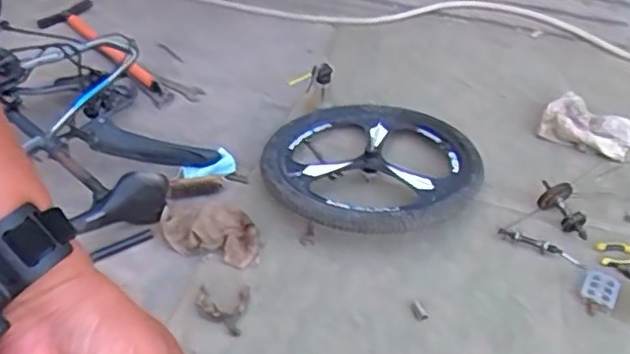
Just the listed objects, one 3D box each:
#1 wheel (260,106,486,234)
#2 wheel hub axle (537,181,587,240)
[{"bbox_3d":[0.140,-0.035,1.617,0.534,0.102,0.494,1,41,0],"label":"wheel"},{"bbox_3d":[0.583,0.071,1.504,0.071,0.064,0.175,-17,60,-12],"label":"wheel hub axle"}]

